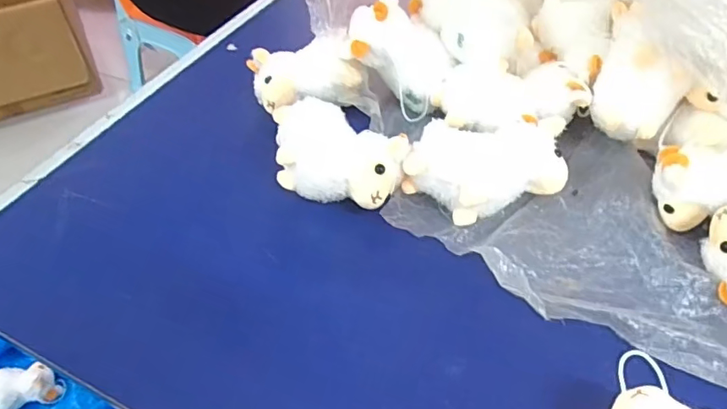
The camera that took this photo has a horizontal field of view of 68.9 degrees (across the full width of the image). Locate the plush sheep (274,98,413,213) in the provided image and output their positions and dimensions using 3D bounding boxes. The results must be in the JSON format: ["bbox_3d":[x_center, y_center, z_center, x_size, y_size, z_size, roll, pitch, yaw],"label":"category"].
[{"bbox_3d":[-0.027,-0.034,0.440,0.081,0.059,0.121,-37,55,-26],"label":"plush sheep"}]

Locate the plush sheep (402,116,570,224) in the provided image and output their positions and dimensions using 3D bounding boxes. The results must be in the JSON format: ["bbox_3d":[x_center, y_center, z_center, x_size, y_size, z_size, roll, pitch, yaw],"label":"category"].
[{"bbox_3d":[0.096,-0.024,0.421,0.124,0.056,0.077,5,48,8],"label":"plush sheep"}]

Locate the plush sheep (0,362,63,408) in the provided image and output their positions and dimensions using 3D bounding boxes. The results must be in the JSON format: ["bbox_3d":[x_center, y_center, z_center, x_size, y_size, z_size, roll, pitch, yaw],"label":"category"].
[{"bbox_3d":[-0.571,0.306,0.869,0.120,0.049,0.069,-31,53,-24],"label":"plush sheep"}]

